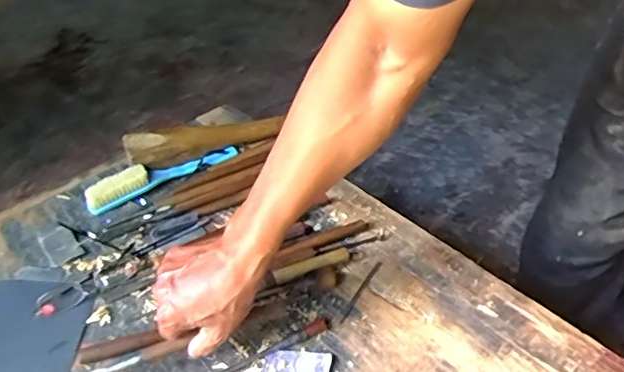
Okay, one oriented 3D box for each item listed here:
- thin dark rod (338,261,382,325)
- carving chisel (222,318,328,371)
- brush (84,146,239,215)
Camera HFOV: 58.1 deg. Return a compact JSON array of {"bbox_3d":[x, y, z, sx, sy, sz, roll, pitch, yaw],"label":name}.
[{"bbox_3d":[0.058,0.127,0.680,0.007,0.004,0.106,22,46,23],"label":"thin dark rod"},{"bbox_3d":[-0.049,0.180,0.616,0.150,0.009,0.019,-19,45,-20],"label":"carving chisel"},{"bbox_3d":[-0.214,-0.019,0.821,0.230,0.035,0.041,-19,45,-20],"label":"brush"}]

